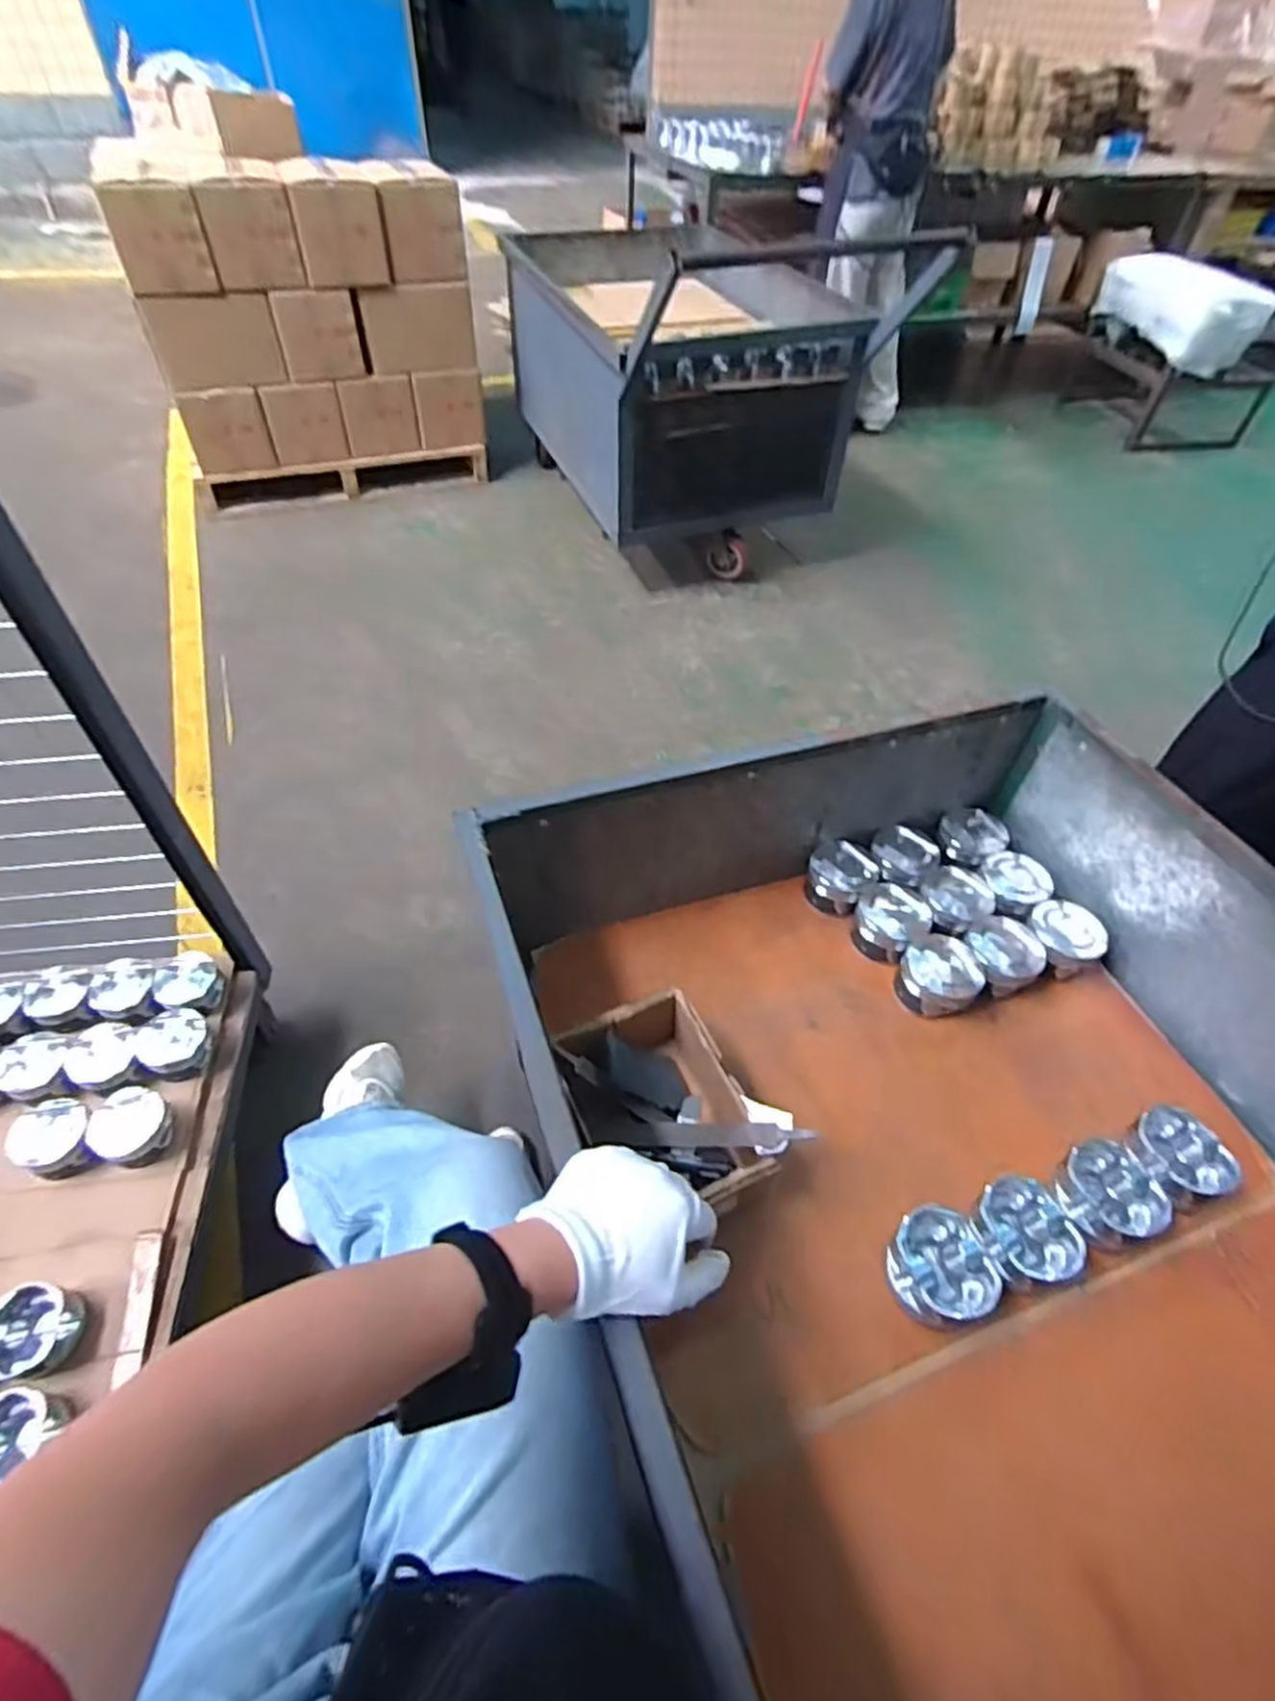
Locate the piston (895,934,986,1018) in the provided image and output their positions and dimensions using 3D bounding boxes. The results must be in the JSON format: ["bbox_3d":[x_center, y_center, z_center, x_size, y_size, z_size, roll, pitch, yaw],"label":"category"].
[{"bbox_3d":[0.347,0.144,0.844,0.086,0.048,0.089,10,51,6],"label":"piston"}]

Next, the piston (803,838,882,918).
[{"bbox_3d":[0.259,0.033,0.932,0.084,0.047,0.091,22,53,15],"label":"piston"}]

